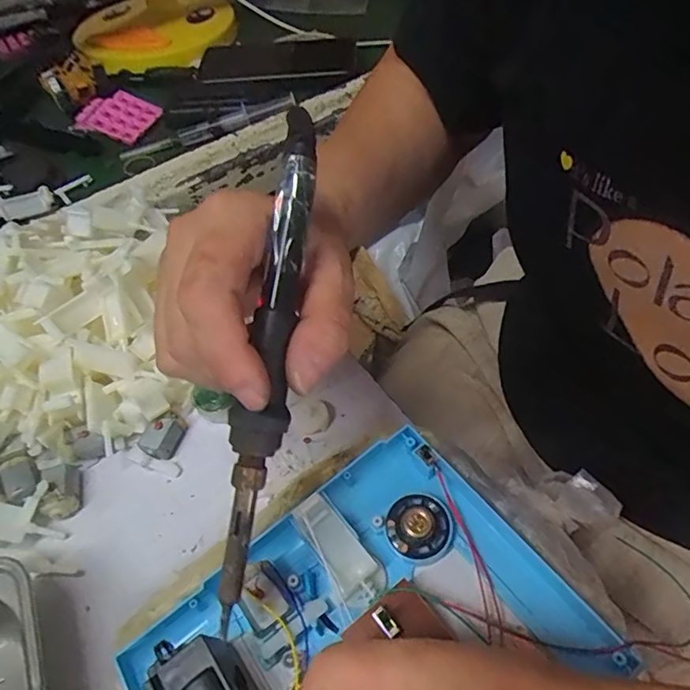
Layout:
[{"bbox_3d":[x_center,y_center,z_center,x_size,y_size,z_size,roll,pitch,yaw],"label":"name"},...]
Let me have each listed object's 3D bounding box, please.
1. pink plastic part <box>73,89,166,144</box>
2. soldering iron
[{"bbox_3d":[-0.233,-0.238,0.532,0.087,0.018,0.057,26,59,20],"label":"pink plastic part"},{"bbox_3d":[-0.028,0.000,0.200,0.020,0.019,0.195,7,84,8],"label":"soldering iron"}]

